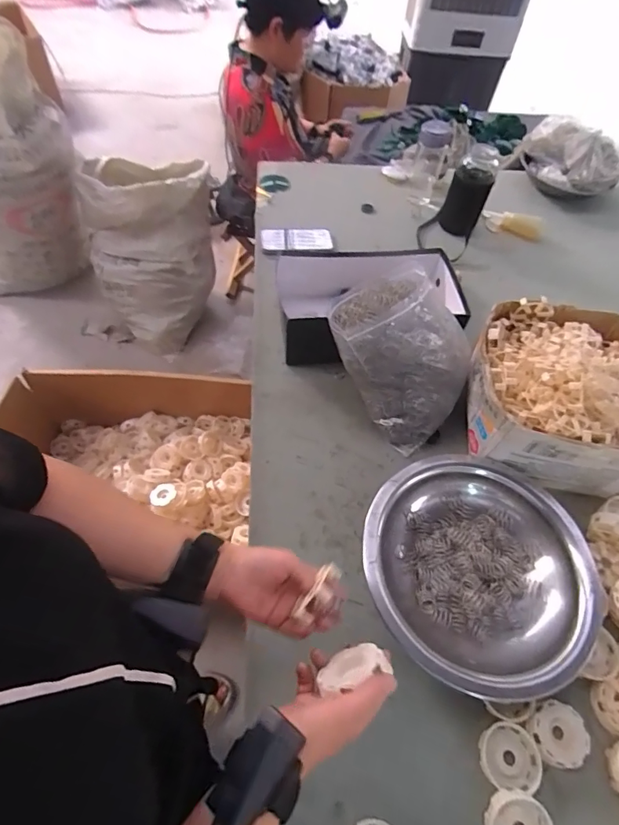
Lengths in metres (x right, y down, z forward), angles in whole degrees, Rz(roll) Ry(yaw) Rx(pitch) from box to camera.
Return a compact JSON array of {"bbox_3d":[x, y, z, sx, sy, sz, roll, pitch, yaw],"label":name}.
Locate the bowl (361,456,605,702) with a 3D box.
[{"bbox_3d":[0.233,0.207,0.616,0.309,0.067,0.295,2,56,-3],"label":"bowl"}]

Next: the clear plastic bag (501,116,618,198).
[{"bbox_3d":[0.678,-0.672,1.178,0.298,0.141,0.138,31,60,15],"label":"clear plastic bag"}]

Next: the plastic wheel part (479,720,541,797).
[{"bbox_3d":[0.236,0.401,0.515,0.068,0.019,0.063,2,56,-3],"label":"plastic wheel part"}]

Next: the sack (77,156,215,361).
[{"bbox_3d":[-0.555,-0.576,1.625,0.449,0.483,0.480,-9,58,-10],"label":"sack"}]

